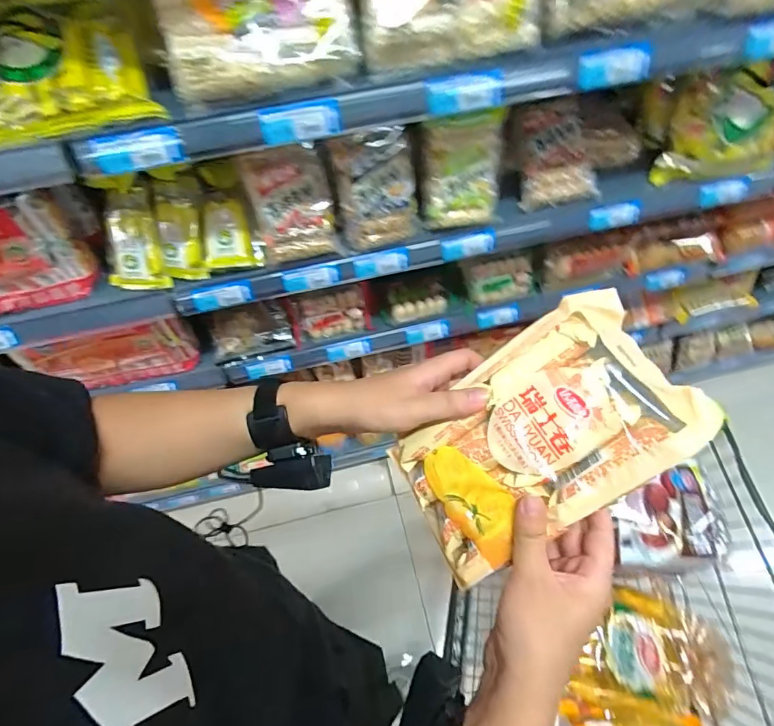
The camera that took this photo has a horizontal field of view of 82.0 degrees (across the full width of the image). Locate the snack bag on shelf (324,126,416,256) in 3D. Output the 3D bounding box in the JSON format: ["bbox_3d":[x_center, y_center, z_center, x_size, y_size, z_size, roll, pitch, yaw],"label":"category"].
[{"bbox_3d":[-0.016,-0.277,0.726,0.125,0.198,0.040,-16,58,-7],"label":"snack bag on shelf"}]

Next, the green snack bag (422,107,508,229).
[{"bbox_3d":[0.125,-0.312,0.737,0.136,0.178,0.040,-11,57,-4],"label":"green snack bag"}]

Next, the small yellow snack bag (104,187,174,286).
[{"bbox_3d":[-0.432,-0.212,0.762,0.092,0.056,0.168,-6,101,-1],"label":"small yellow snack bag"}]

